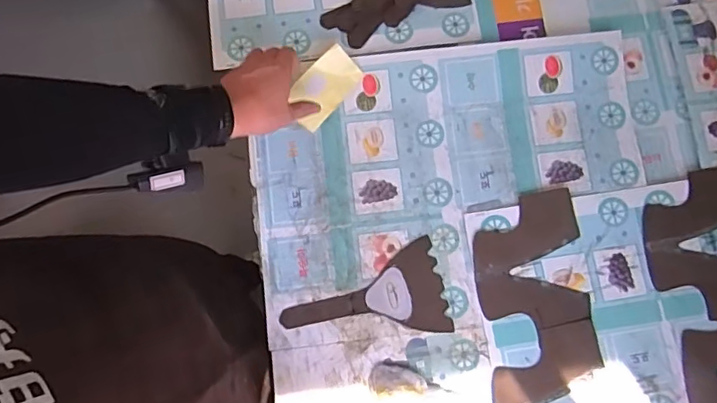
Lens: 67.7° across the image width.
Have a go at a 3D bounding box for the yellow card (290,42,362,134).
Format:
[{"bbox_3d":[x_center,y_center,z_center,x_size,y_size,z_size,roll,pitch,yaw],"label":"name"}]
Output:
[{"bbox_3d":[-0.047,-0.153,0.722,0.106,0.005,0.063,-47,111,-2],"label":"yellow card"}]

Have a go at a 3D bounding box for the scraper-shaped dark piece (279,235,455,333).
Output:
[{"bbox_3d":[0.007,0.131,0.691,0.207,0.006,0.116,-14,81,-4],"label":"scraper-shaped dark piece"}]

